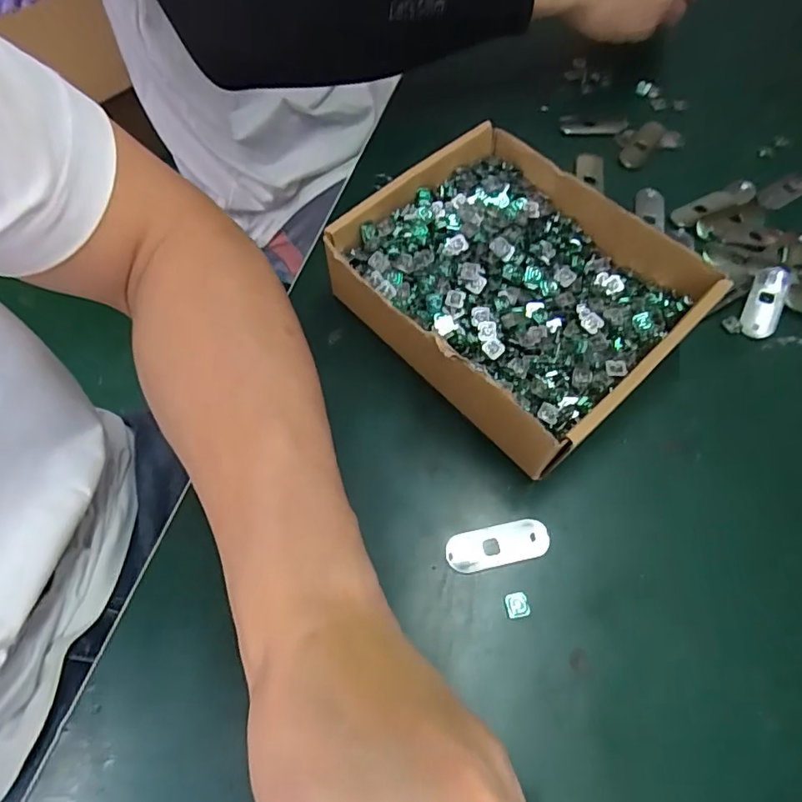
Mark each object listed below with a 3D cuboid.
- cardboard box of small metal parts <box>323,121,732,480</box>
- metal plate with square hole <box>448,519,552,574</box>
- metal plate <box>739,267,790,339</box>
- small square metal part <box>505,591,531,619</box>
[{"bbox_3d":[0.060,-0.063,0.290,0.152,0.054,0.168,-41,70,-19],"label":"cardboard box of small metal parts"},{"bbox_3d":[0.046,0.069,0.252,0.049,0.004,0.018,-11,63,-6],"label":"metal plate with square hole"},{"bbox_3d":[0.218,-0.060,0.316,0.020,0.006,0.052,24,65,12],"label":"metal plate"},{"bbox_3d":[0.053,0.092,0.240,0.010,0.004,0.011,-9,63,-5],"label":"small square metal part"}]

